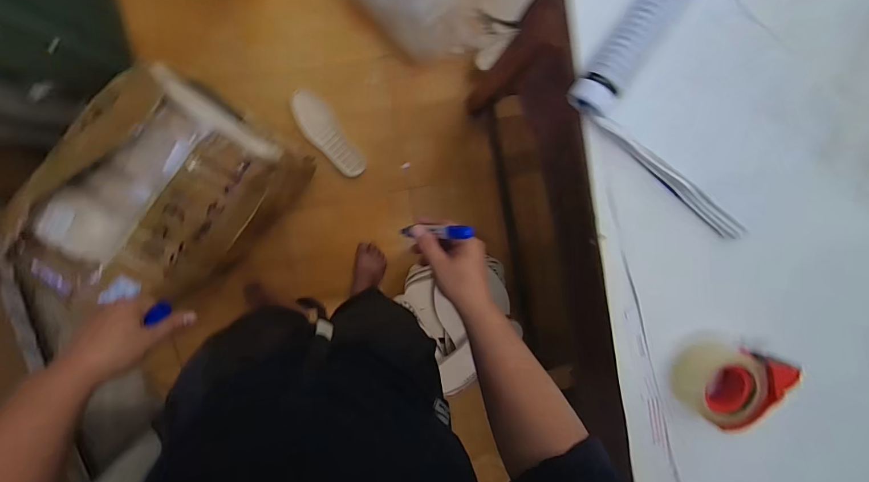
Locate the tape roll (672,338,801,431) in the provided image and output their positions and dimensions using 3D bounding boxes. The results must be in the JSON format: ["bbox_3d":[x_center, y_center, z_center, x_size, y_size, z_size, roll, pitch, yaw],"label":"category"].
[{"bbox_3d":[0.428,0.212,0.582,0.141,0.055,0.114,11,97,-8],"label":"tape roll"}]

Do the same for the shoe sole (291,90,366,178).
[{"bbox_3d":[-0.318,-0.312,1.175,0.100,0.046,0.287,-35,100,1],"label":"shoe sole"}]

